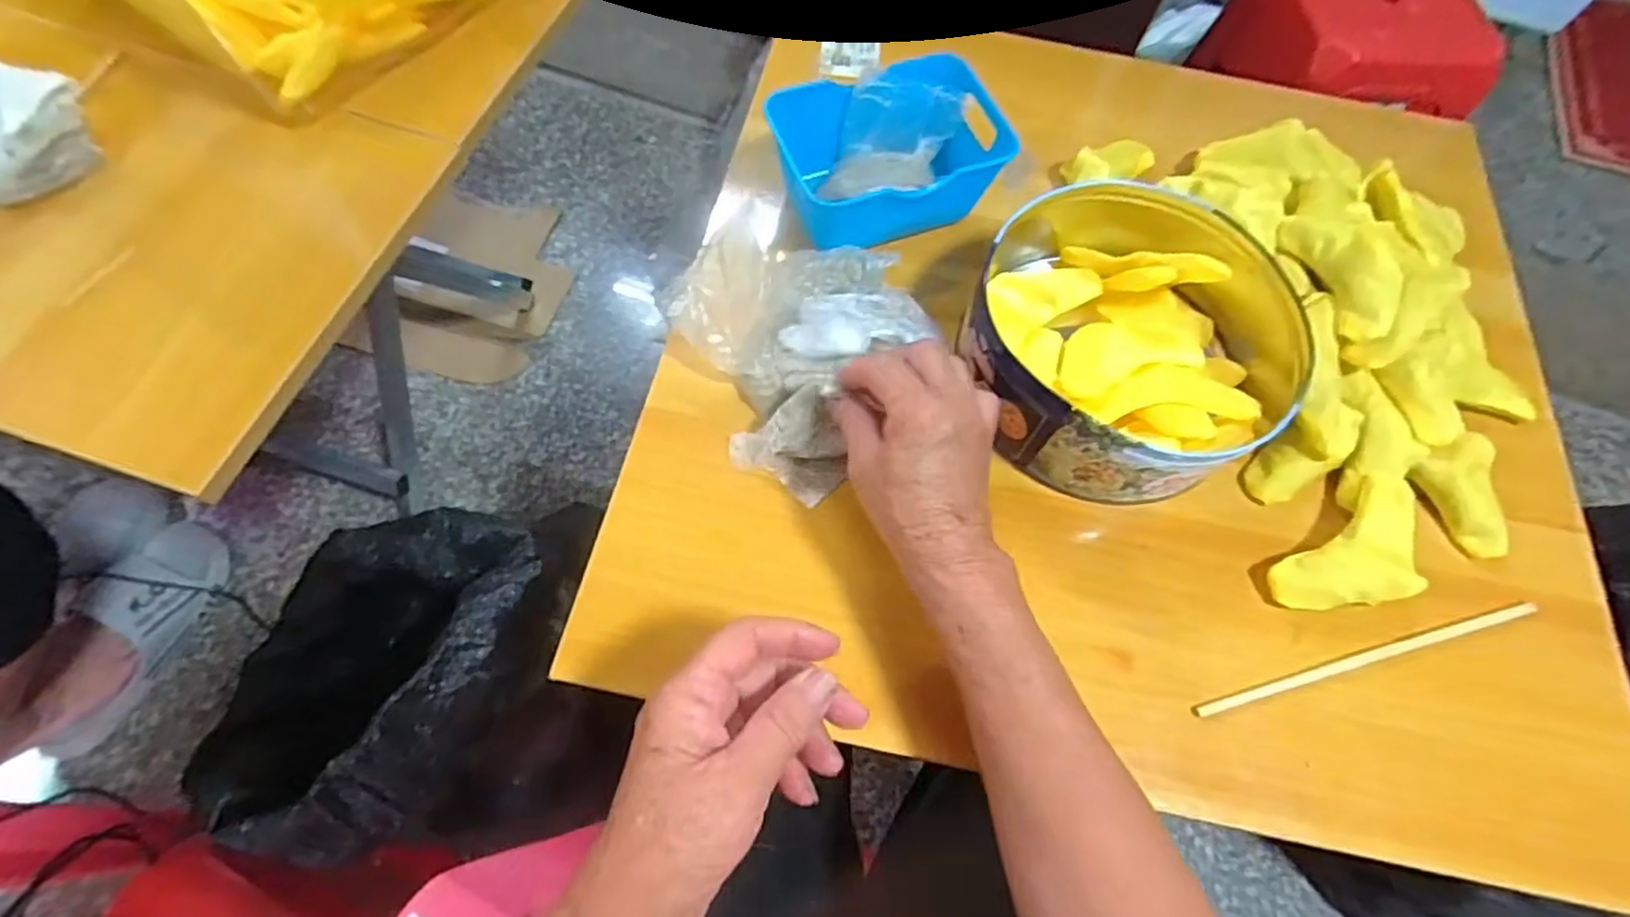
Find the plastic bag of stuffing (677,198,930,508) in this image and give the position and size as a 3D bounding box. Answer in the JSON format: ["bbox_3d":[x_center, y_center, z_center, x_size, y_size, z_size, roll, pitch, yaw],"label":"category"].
[{"bbox_3d":[0.003,-0.072,0.428,0.142,0.071,0.153,-23,71,-12],"label":"plastic bag of stuffing"}]

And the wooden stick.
[{"bbox_3d":[0.315,0.112,0.401,0.220,0.006,0.009,-12,63,-11],"label":"wooden stick"}]

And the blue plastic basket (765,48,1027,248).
[{"bbox_3d":[0.050,-0.212,0.491,0.151,0.053,0.108,-16,64,-13],"label":"blue plastic basket"}]

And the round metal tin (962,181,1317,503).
[{"bbox_3d":[0.196,-0.074,0.439,0.184,0.067,0.193,2,62,-4],"label":"round metal tin"}]

